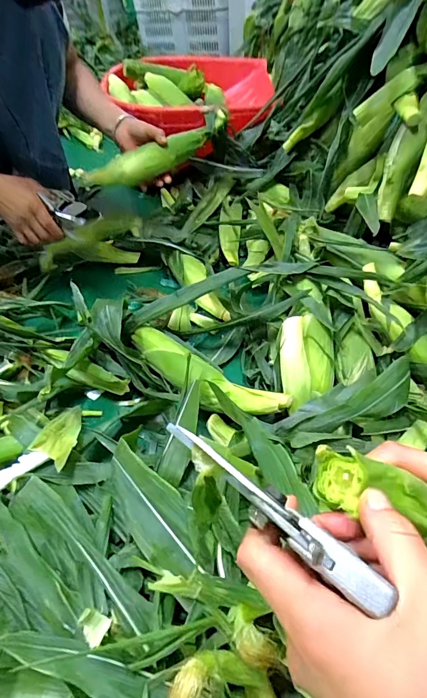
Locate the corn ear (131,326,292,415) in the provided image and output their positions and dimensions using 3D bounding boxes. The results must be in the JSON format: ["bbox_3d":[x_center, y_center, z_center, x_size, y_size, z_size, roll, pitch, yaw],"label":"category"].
[{"bbox_3d":[-0.021,0.032,0.575,0.274,0.047,0.057,31,57,29],"label":"corn ear"}]

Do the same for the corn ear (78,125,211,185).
[{"bbox_3d":[-0.122,-0.362,0.749,0.254,0.065,0.076,-38,55,-26],"label":"corn ear"}]

